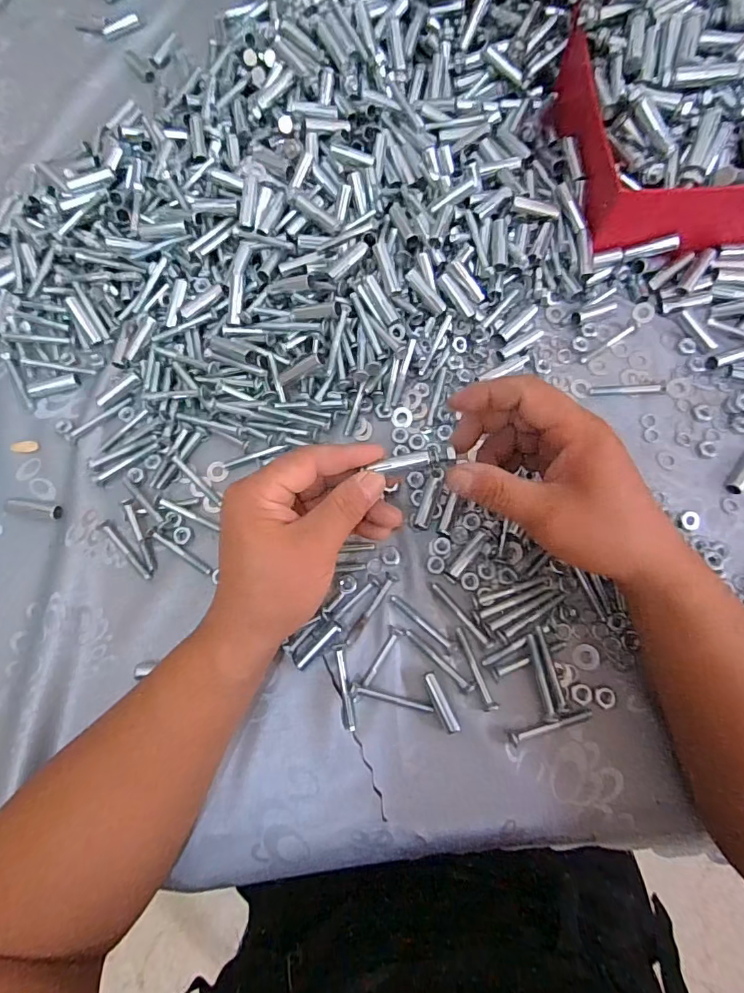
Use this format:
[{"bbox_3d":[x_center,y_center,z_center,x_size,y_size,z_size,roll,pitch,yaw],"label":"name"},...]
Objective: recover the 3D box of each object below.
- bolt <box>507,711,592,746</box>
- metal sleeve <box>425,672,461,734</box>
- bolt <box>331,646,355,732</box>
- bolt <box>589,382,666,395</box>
[{"bbox_3d":[0.116,0.149,0.319,0.055,0.009,0.007,-20,75,-3],"label":"bolt"},{"bbox_3d":[0.046,0.136,0.326,0.009,0.007,0.039,-23,75,-4],"label":"metal sleeve"},{"bbox_3d":[-0.018,0.127,0.331,0.008,0.004,0.055,-10,75,-1],"label":"bolt"},{"bbox_3d":[0.202,-0.084,0.386,0.057,0.009,0.009,-1,75,2],"label":"bolt"}]

